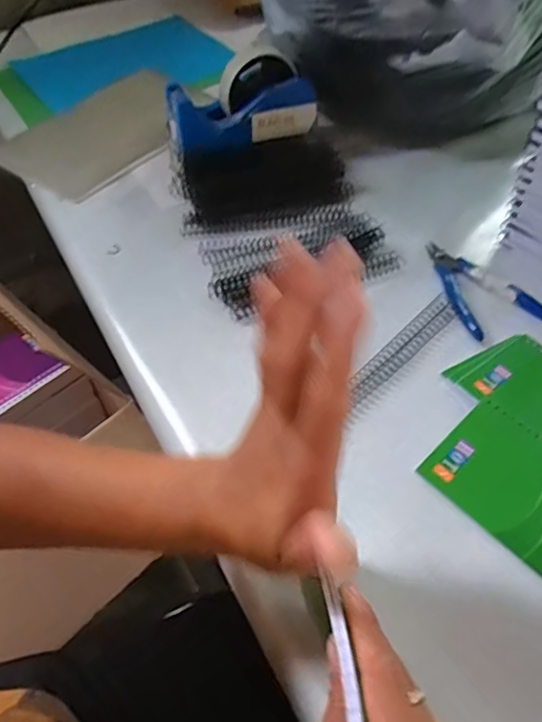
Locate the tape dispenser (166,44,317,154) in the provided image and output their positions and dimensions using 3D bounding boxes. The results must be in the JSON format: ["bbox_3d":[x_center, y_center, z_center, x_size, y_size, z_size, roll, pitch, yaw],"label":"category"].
[{"bbox_3d":[-0.029,-0.262,0.594,0.150,0.099,0.044,-16,52,-10],"label":"tape dispenser"}]

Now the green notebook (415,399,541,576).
[{"bbox_3d":[0.170,0.086,0.359,0.075,0.004,0.128,-44,60,-9],"label":"green notebook"}]

